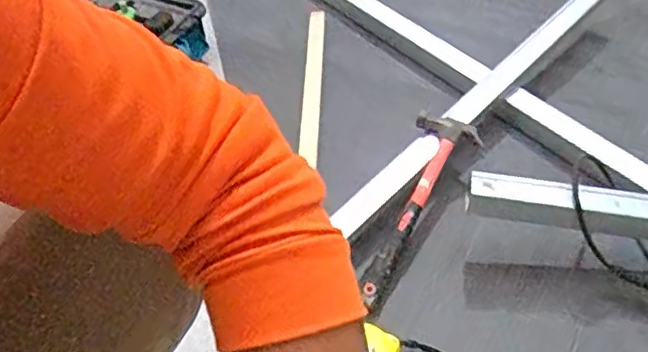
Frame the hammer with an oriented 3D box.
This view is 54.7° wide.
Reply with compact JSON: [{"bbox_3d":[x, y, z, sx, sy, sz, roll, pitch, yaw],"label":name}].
[{"bbox_3d":[0.112,0.039,0.806,0.086,0.030,0.281,18,65,23],"label":"hammer"}]

